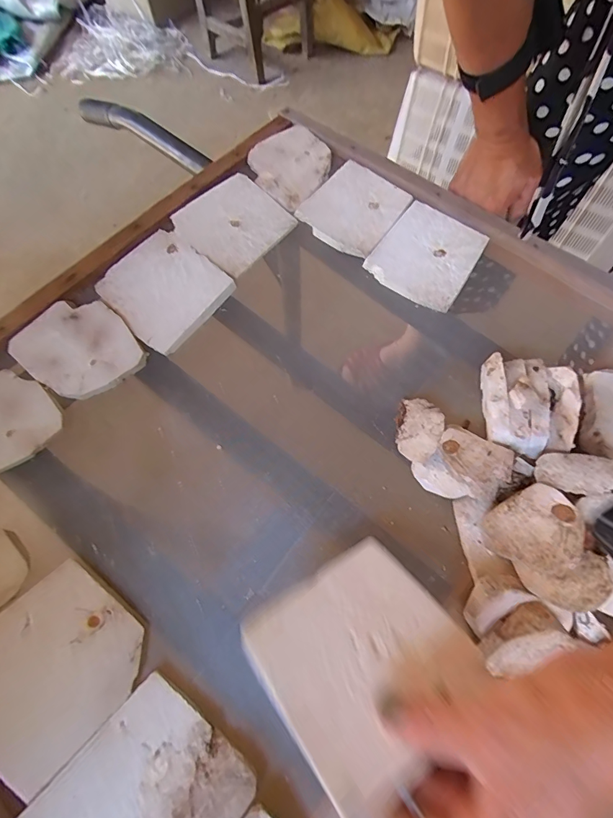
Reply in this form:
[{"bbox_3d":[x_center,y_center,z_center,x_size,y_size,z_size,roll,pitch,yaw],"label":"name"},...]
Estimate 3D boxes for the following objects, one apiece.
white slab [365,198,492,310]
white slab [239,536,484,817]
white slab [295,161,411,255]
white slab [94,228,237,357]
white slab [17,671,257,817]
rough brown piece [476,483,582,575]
[{"bbox_3d":[0.134,-0.172,0.452,0.102,0.007,0.112,34,77,14],"label":"white slab"},{"bbox_3d":[0.033,0.141,0.240,0.112,0.006,0.111,-24,39,-27],"label":"white slab"},{"bbox_3d":[0.056,-0.236,0.477,0.100,0.021,0.109,33,68,17],"label":"white slab"},{"bbox_3d":[-0.150,-0.128,0.428,0.113,0.009,0.110,38,73,10],"label":"white slab"},{"bbox_3d":[-0.106,0.254,0.262,0.106,0.004,0.109,36,62,20],"label":"white slab"},{"bbox_3d":[0.166,0.087,0.297,0.060,0.022,0.060,-16,49,19],"label":"rough brown piece"}]

